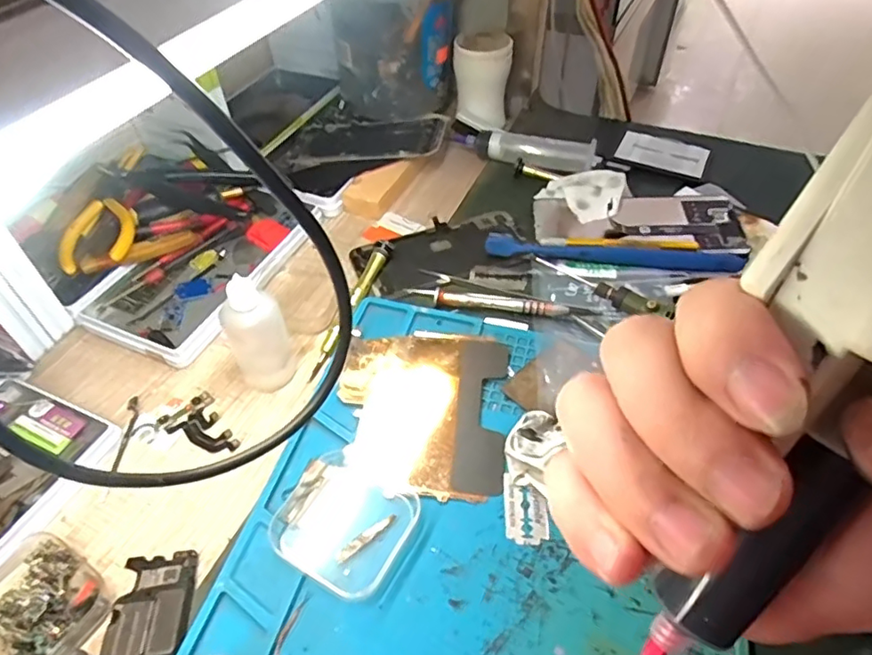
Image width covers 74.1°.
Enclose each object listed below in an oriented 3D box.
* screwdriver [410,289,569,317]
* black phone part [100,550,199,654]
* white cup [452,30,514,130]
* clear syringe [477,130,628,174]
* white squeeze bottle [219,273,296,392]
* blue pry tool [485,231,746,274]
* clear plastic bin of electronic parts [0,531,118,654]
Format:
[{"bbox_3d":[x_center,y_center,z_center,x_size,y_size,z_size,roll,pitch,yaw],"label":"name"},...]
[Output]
[{"bbox_3d":[0.035,-0.017,0.407,0.112,0.009,0.013,10,49,10],"label":"screwdriver"},{"bbox_3d":[-0.138,0.139,0.275,0.037,0.004,0.063,-2,48,-1],"label":"black phone part"},{"bbox_3d":[0.044,-0.235,0.551,0.052,0.078,0.052,-1,48,2],"label":"white cup"},{"bbox_3d":[0.101,-0.158,0.521,0.132,0.019,0.032,13,50,13],"label":"clear syringe"},{"bbox_3d":[-0.108,0.005,0.351,0.032,0.074,0.033,-19,50,-15],"label":"white squeeze bottle"},{"bbox_3d":[0.131,-0.054,0.431,0.185,0.012,0.019,7,48,7],"label":"blue pry tool"},{"bbox_3d":[-0.198,0.134,0.271,0.060,0.019,0.064,25,53,22],"label":"clear plastic bin of electronic parts"}]

